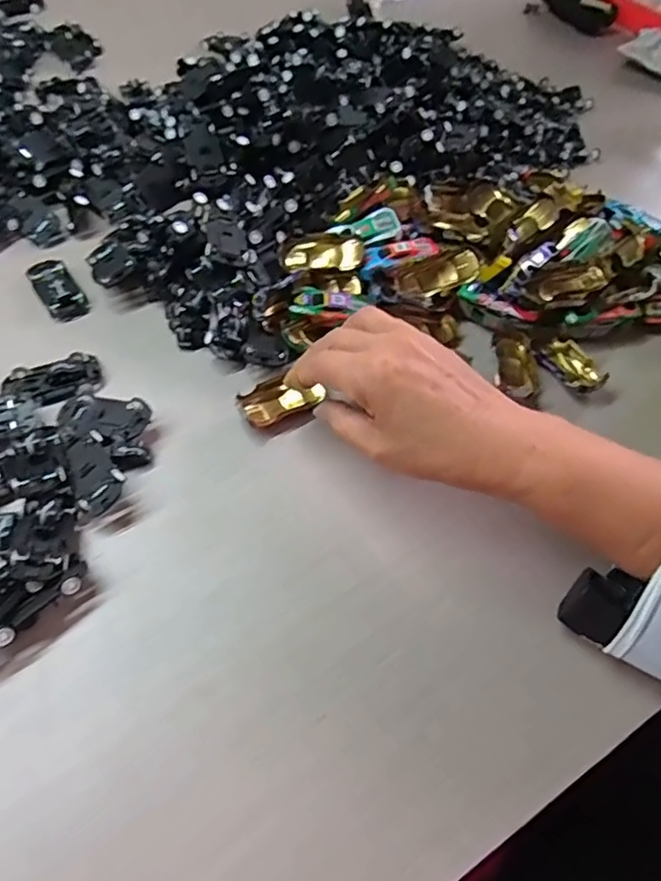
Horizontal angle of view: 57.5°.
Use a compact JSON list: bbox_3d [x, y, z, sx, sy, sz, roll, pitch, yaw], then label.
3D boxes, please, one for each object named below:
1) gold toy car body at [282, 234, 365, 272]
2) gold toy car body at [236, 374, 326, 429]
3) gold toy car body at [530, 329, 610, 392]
[{"bbox_3d":[-0.005,-0.148,0.470,0.061,0.015,0.028,6,56,19],"label":"gold toy car body"},{"bbox_3d":[-0.034,-0.029,0.410,0.054,0.012,0.031,-21,61,-15],"label":"gold toy car body"},{"bbox_3d":[0.172,-0.057,0.436,0.033,0.020,0.061,-29,63,-19],"label":"gold toy car body"}]

